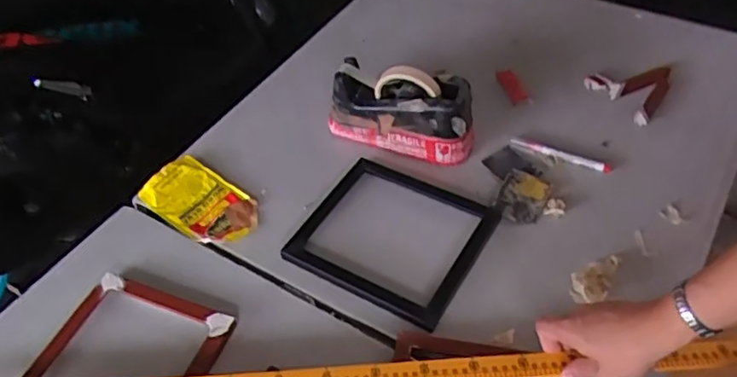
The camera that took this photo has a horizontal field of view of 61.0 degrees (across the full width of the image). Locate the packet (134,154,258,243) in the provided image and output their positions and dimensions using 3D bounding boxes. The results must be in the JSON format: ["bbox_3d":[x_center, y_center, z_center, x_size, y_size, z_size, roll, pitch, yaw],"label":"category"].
[{"bbox_3d":[-0.226,0.019,0.847,0.161,0.019,0.093,31,65,23],"label":"packet"}]

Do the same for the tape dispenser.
[{"bbox_3d":[0.044,-0.110,0.877,0.206,0.121,0.072,9,48,14],"label":"tape dispenser"}]

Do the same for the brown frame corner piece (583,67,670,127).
[{"bbox_3d":[0.413,-0.153,0.948,0.117,0.017,0.117,-24,50,-15],"label":"brown frame corner piece"}]

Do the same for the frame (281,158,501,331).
[{"bbox_3d":[0.030,0.057,0.789,0.213,0.019,0.193,22,53,25],"label":"frame"}]

